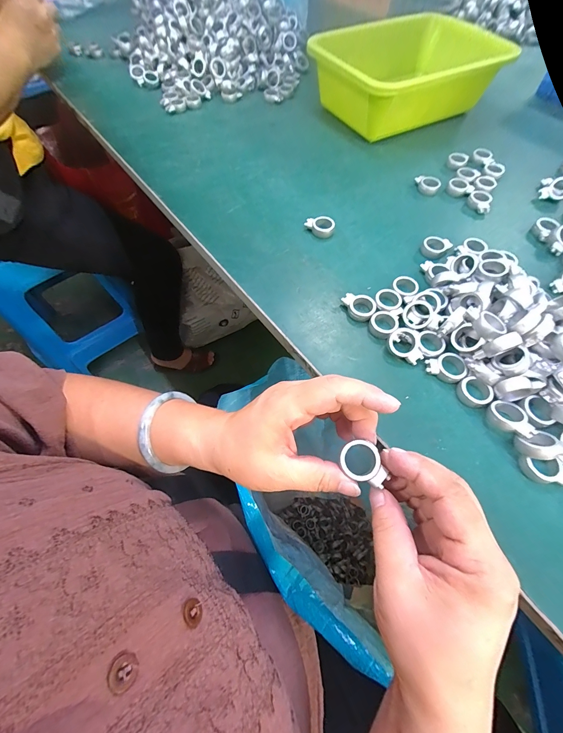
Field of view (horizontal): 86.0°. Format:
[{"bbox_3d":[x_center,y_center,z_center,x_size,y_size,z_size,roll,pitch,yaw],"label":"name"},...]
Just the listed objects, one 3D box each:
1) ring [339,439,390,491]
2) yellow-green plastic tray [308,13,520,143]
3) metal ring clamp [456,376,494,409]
[{"bbox_3d":[0.052,0.063,0.194,0.025,0.008,0.030,-19,63,-10],"label":"ring"},{"bbox_3d":[0.195,-0.443,0.465,0.263,0.083,0.184,-21,63,-11],"label":"yellow-green plastic tray"},{"bbox_3d":[0.161,0.022,0.253,0.026,0.011,0.021,40,69,20],"label":"metal ring clamp"}]

